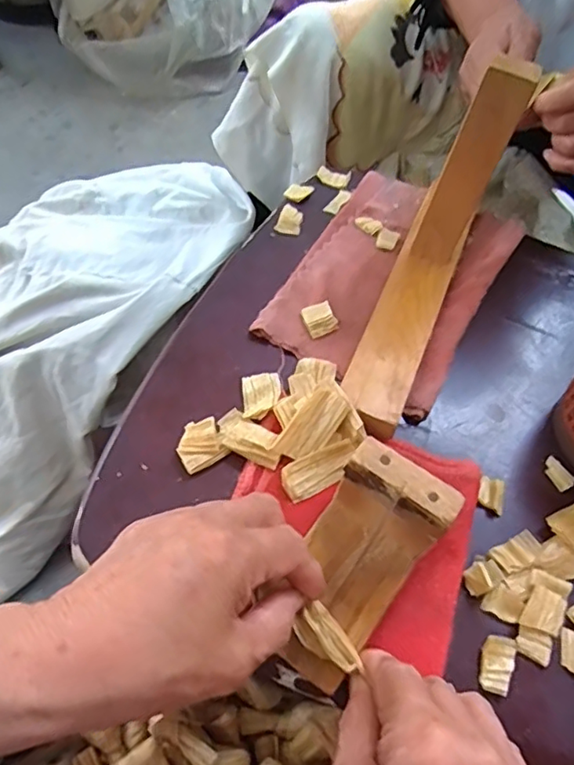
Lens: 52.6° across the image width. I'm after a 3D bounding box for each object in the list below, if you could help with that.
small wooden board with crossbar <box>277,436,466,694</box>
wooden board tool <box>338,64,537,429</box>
[{"bbox_3d":[0.033,0.095,0.306,0.059,0.069,0.102,34,62,18],"label":"small wooden board with crossbar"},{"bbox_3d":[0.090,-0.080,0.380,0.047,0.168,0.178,20,59,10],"label":"wooden board tool"}]

